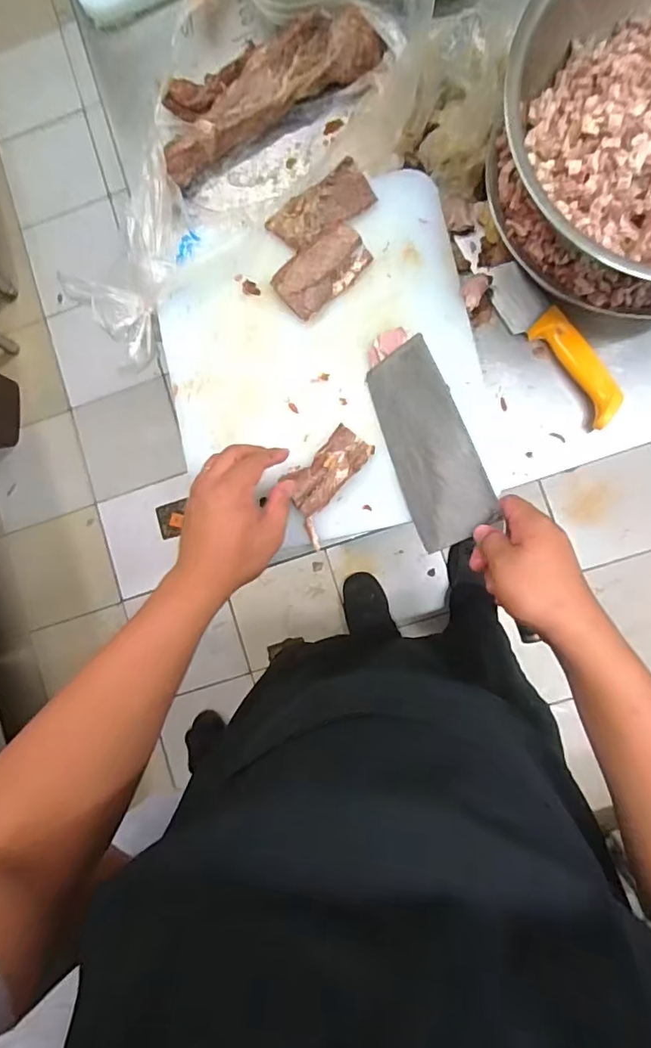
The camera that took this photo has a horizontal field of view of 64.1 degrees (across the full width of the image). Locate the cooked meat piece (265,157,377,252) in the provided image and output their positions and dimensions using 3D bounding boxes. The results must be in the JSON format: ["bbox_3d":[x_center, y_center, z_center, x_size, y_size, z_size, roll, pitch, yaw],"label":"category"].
[{"bbox_3d":[-0.005,-0.357,0.587,0.113,0.015,0.055,-36,83,3],"label":"cooked meat piece"}]

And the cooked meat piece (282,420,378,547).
[{"bbox_3d":[-0.002,-0.048,0.569,0.067,0.015,0.123,36,91,8],"label":"cooked meat piece"}]

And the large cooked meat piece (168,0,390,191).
[{"bbox_3d":[-0.076,-0.513,0.606,0.269,0.061,0.091,-26,83,4],"label":"large cooked meat piece"}]

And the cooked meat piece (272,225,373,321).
[{"bbox_3d":[-0.004,-0.281,0.578,0.104,0.028,0.053,-38,83,3],"label":"cooked meat piece"}]

